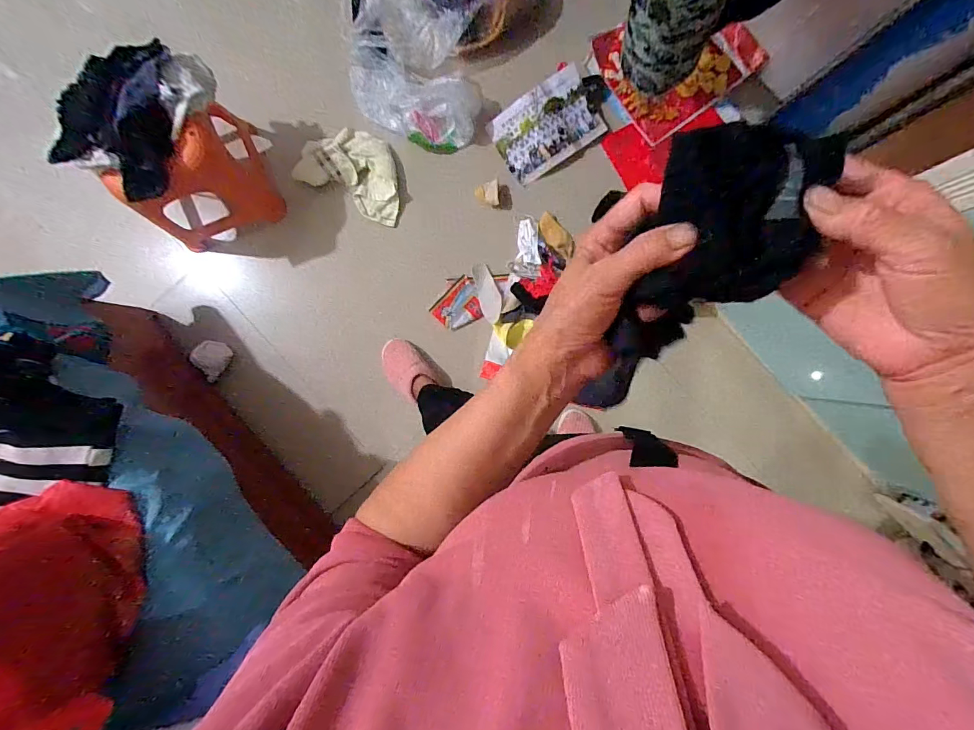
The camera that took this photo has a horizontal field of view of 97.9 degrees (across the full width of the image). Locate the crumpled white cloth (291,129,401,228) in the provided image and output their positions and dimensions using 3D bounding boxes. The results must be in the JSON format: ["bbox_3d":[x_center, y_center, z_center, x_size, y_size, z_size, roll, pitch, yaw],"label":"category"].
[{"bbox_3d":[-0.361,-0.545,1.188,0.282,0.030,0.197,26,100,-15],"label":"crumpled white cloth"}]

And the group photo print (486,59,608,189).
[{"bbox_3d":[0.166,-0.673,1.198,0.288,0.021,0.191,-33,107,3],"label":"group photo print"}]

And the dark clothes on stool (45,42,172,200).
[{"bbox_3d":[-0.753,-0.518,0.902,0.165,0.193,0.290,30,90,0],"label":"dark clothes on stool"}]

